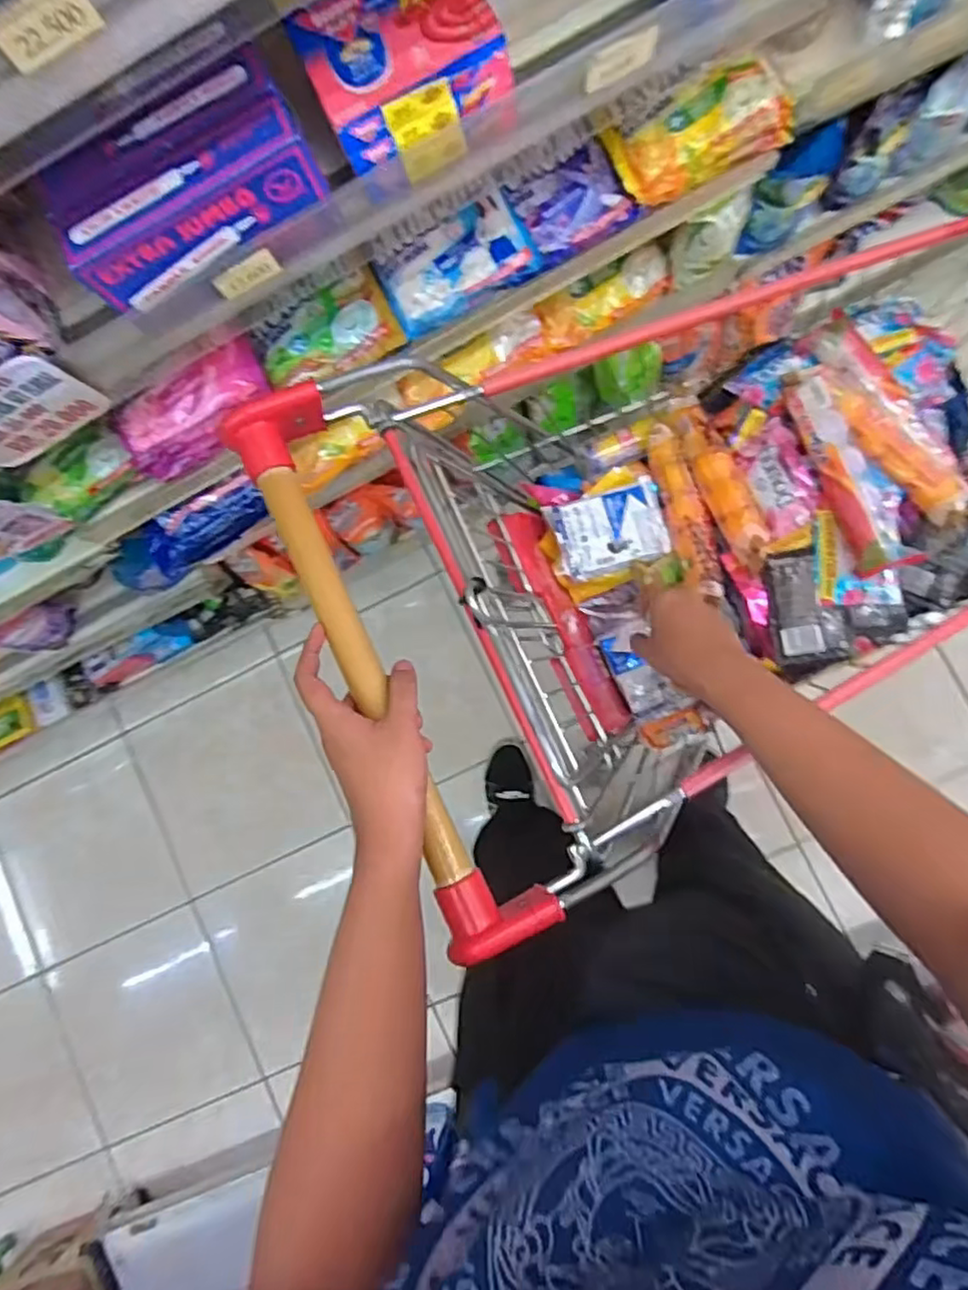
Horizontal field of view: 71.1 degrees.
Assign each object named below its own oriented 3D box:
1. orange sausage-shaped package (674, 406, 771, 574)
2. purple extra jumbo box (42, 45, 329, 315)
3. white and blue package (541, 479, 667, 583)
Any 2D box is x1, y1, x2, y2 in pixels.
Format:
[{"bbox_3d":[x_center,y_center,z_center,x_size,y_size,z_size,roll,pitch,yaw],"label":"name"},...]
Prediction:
[{"bbox_3d":[0.247,-0.171,0.701,0.046,0.034,0.201,-17,65,7],"label":"orange sausage-shaped package"},{"bbox_3d":[-0.230,-0.354,0.514,0.190,0.072,0.095,-27,83,6],"label":"purple extra jumbo box"},{"bbox_3d":[0.136,-0.125,0.737,0.119,0.018,0.087,-15,84,7],"label":"white and blue package"}]

